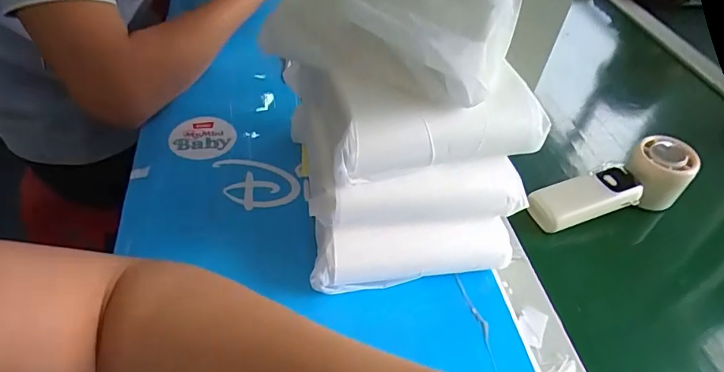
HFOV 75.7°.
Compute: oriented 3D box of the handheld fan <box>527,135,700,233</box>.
[{"bbox_3d":[0.238,0.005,0.450,0.169,0.040,0.053,-19,50,-7],"label":"handheld fan"}]

